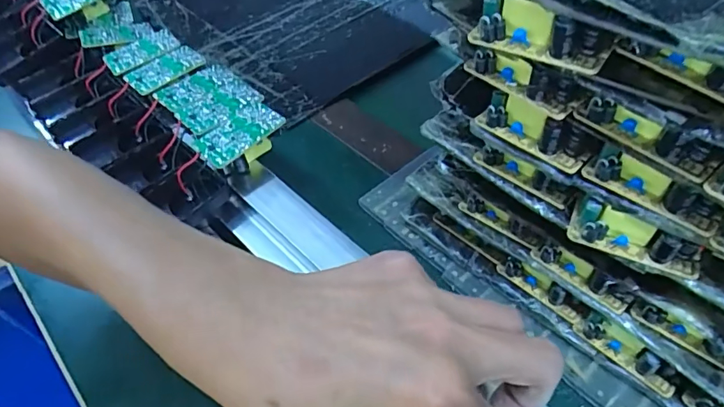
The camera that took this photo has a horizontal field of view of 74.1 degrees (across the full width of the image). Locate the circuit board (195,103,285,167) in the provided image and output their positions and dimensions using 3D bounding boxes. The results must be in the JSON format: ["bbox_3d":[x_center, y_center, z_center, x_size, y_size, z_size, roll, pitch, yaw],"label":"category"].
[{"bbox_3d":[-0.092,-0.053,0.360,0.062,0.008,0.043,-37,57,-18],"label":"circuit board"}]

